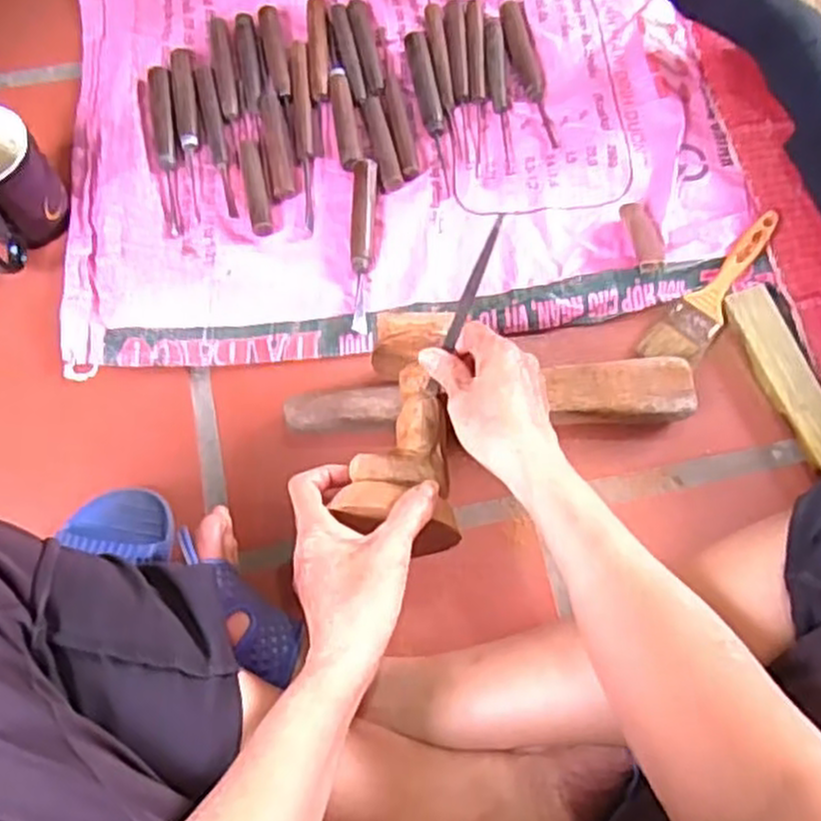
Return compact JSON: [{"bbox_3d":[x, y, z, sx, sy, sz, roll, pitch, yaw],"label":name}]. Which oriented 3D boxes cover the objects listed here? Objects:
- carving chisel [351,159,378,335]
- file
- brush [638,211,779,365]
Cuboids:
[{"bbox_3d":[-0.045,-0.150,0.693,0.021,0.015,0.168,3,72,1],"label":"carving chisel"},{"bbox_3d":[0.040,-0.076,0.570,0.011,0.012,0.138,23,103,8],"label":"file"},{"bbox_3d":[0.270,-0.111,0.681,0.046,0.014,0.176,36,75,11],"label":"brush"}]

